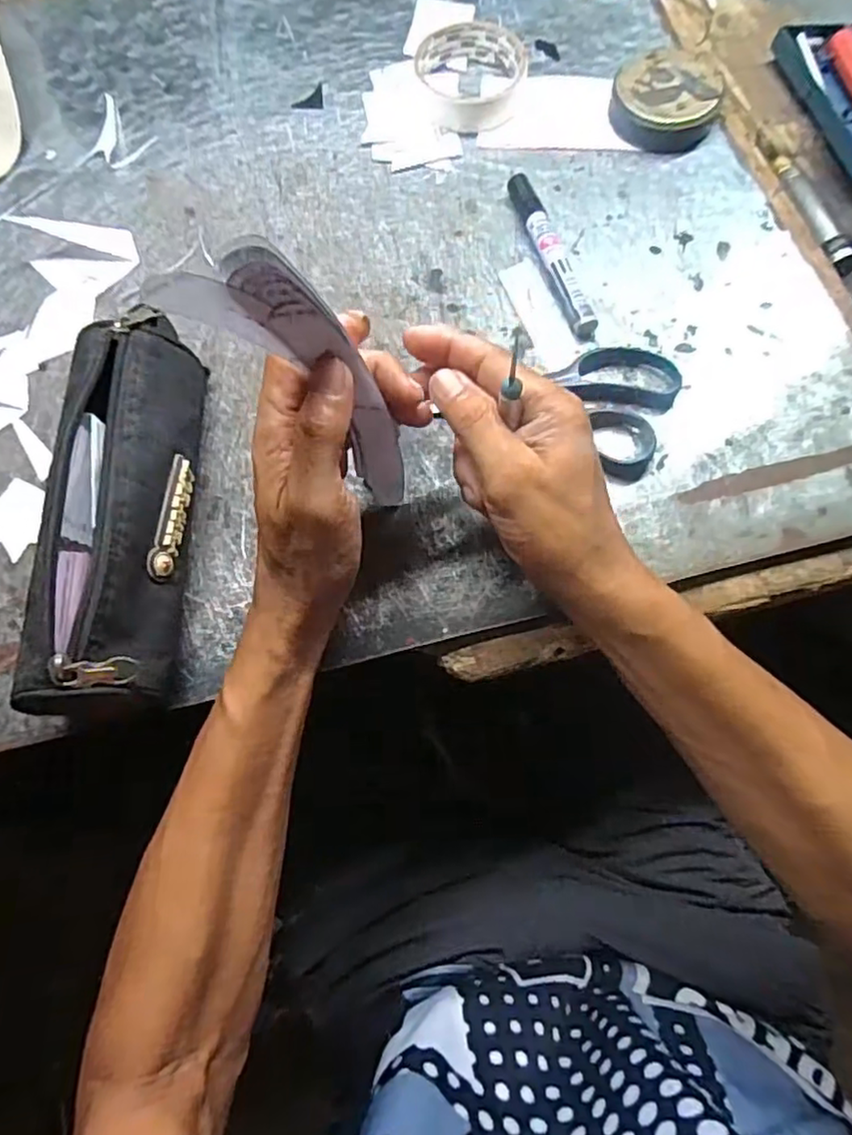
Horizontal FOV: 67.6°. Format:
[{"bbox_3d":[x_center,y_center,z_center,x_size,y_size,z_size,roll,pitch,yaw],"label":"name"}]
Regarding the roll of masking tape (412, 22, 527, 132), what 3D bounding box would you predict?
[{"bbox_3d":[0.034,-0.368,0.478,0.080,0.022,0.085,0,76,1],"label":"roll of masking tape"}]

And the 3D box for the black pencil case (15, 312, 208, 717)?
[{"bbox_3d":[-0.164,-0.034,0.350,0.060,0.076,0.232,-2,72,2],"label":"black pencil case"}]

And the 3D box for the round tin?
[{"bbox_3d":[0.174,-0.338,0.462,0.075,0.028,0.069,0,76,1],"label":"round tin"}]

